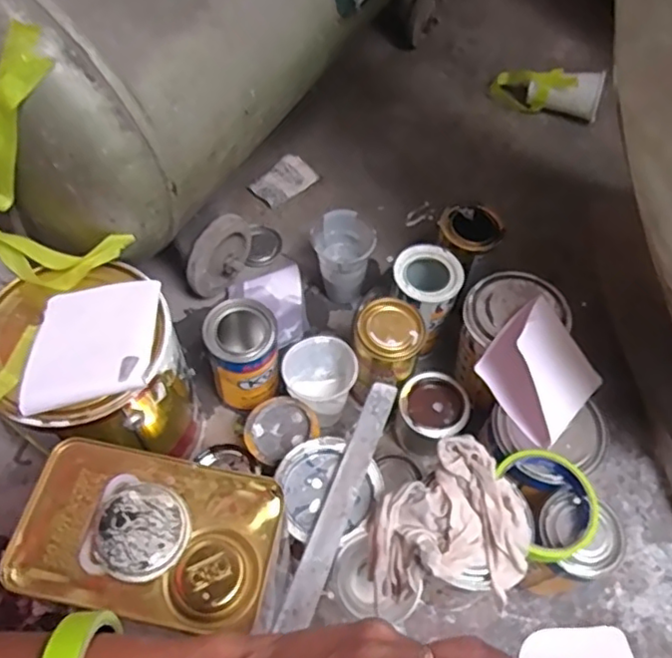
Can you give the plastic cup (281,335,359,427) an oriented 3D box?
[{"bbox_3d":[-0.018,0.060,0.684,0.076,0.088,0.071,-4,58,-5],"label":"plastic cup"}]

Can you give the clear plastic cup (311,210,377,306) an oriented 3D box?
[{"bbox_3d":[0.008,-0.081,0.776,0.071,0.110,0.076,1,58,-1],"label":"clear plastic cup"}]

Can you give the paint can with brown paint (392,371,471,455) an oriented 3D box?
[{"bbox_3d":[0.103,0.096,0.691,0.071,0.068,0.071,1,58,-1],"label":"paint can with brown paint"}]

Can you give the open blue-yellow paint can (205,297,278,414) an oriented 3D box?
[{"bbox_3d":[-0.098,0.036,0.684,0.069,0.137,0.072,1,58,-1],"label":"open blue-yellow paint can"}]

